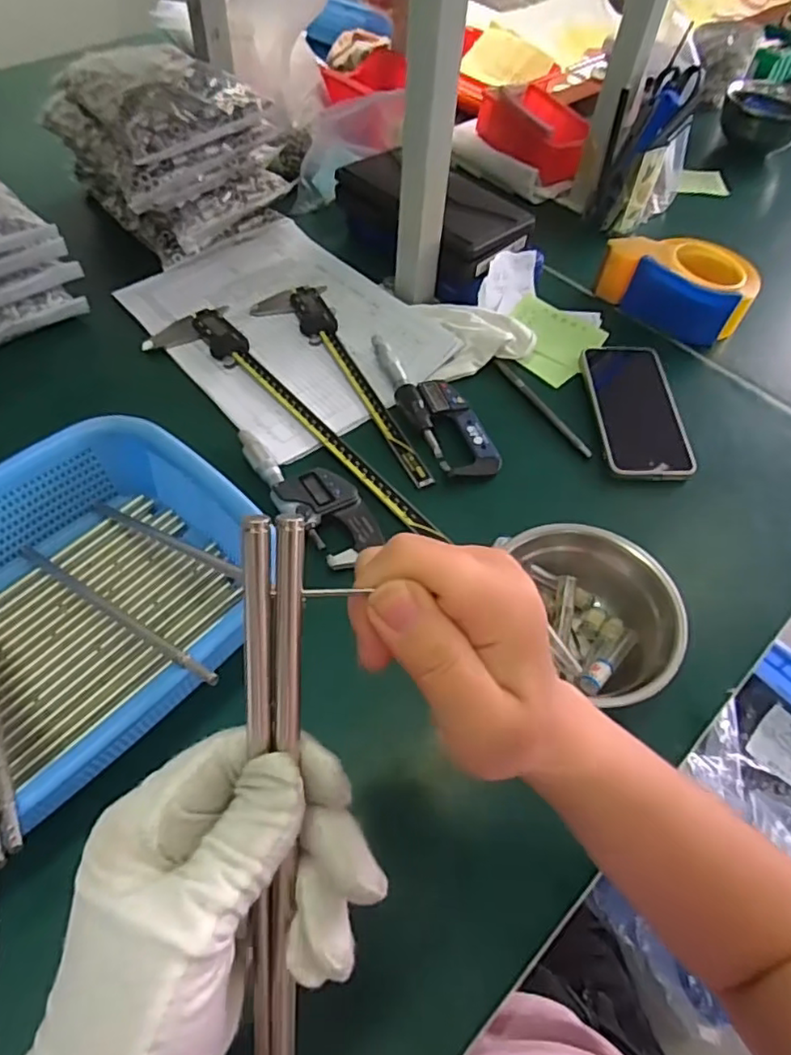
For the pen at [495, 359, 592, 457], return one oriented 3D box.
[{"bbox_3d":[0.134,-0.111,0.568,0.010,0.008,0.135,-25,61,-17],"label":"pen"}]

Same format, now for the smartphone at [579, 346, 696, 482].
[{"bbox_3d":[0.214,-0.108,0.556,0.073,0.017,0.146,1,55,-3],"label":"smartphone"}]

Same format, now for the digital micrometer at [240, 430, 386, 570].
[{"bbox_3d":[-0.071,-0.032,0.498,0.055,0.020,0.150,-34,64,-24],"label":"digital micrometer"}]

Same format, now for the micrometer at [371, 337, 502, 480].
[{"bbox_3d":[0.030,-0.111,0.550,0.051,0.016,0.175,-22,60,-18],"label":"micrometer"}]

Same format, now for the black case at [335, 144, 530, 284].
[{"bbox_3d":[0.031,-0.316,0.647,0.200,0.074,0.085,38,61,20],"label":"black case"}]

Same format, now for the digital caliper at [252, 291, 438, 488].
[{"bbox_3d":[-0.048,-0.139,0.574,0.068,0.015,0.277,-23,60,-19],"label":"digital caliper"}]

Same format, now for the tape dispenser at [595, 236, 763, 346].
[{"bbox_3d":[0.289,-0.250,0.637,0.142,0.064,0.090,34,60,18],"label":"tape dispenser"}]

